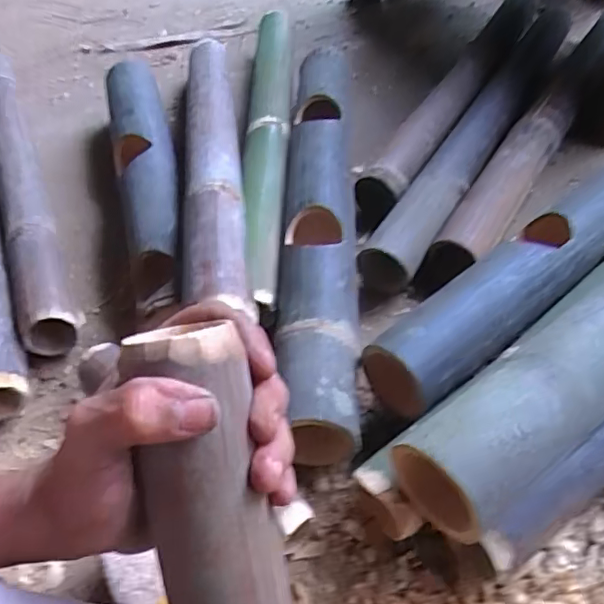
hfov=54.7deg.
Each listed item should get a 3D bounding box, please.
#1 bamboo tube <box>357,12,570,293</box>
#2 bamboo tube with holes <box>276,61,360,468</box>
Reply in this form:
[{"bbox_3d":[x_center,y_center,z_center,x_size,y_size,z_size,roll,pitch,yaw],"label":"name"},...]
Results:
[{"bbox_3d":[0.243,-0.233,0.753,0.063,0.064,0.598,24,54,23],"label":"bamboo tube"},{"bbox_3d":[0.018,-0.105,0.654,0.077,0.081,0.569,-1,48,3],"label":"bamboo tube with holes"}]

